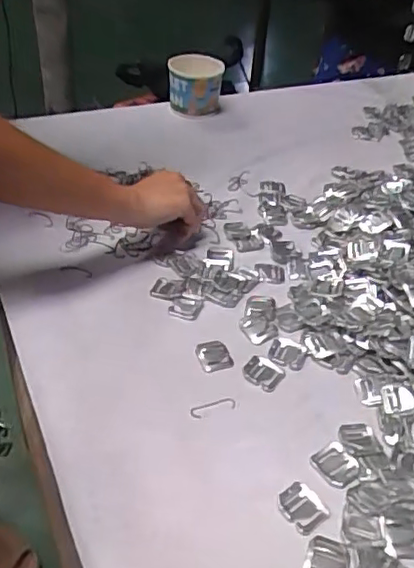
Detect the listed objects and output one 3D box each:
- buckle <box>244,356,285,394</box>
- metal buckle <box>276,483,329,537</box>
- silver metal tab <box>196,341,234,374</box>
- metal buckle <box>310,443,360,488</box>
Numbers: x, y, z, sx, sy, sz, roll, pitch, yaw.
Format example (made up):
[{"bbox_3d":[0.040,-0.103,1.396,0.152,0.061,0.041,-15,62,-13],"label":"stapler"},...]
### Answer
[{"bbox_3d":[0.054,0.083,0.552,0.035,0.004,0.034,28,46,24],"label":"buckle"},{"bbox_3d":[0.073,0.172,0.449,0.031,0.005,0.036,-25,49,-30],"label":"metal buckle"},{"bbox_3d":[0.007,0.070,0.567,0.030,0.004,0.034,-14,44,-21],"label":"silver metal tab"},{"bbox_3d":[0.107,0.148,0.479,0.033,0.004,0.034,-27,50,-31],"label":"metal buckle"}]

